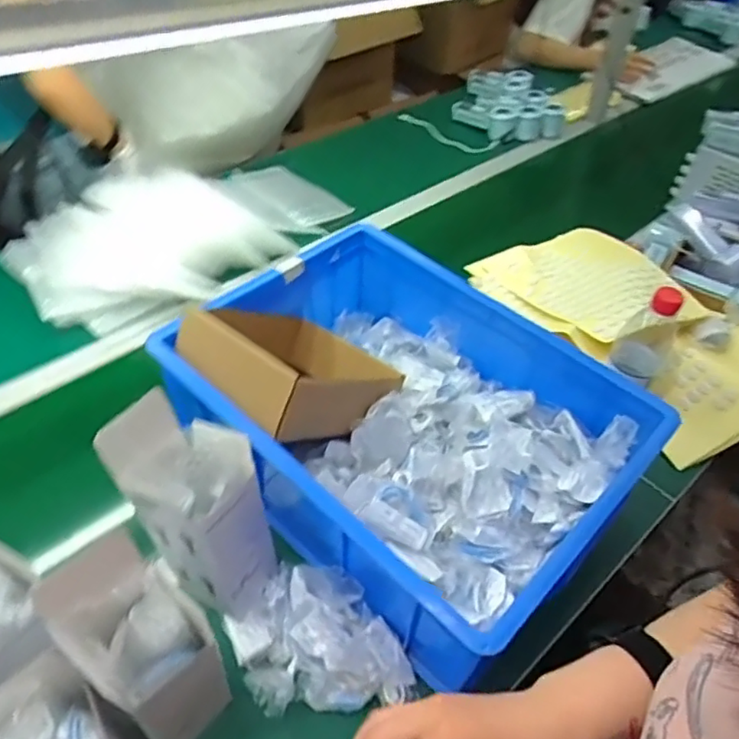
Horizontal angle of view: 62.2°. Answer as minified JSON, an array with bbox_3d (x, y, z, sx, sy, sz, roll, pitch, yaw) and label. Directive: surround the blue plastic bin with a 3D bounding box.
[{"bbox_3d":[0.035,0.051,0.694,0.465,0.157,0.339,36,54,25],"label":"blue plastic bin"}]

